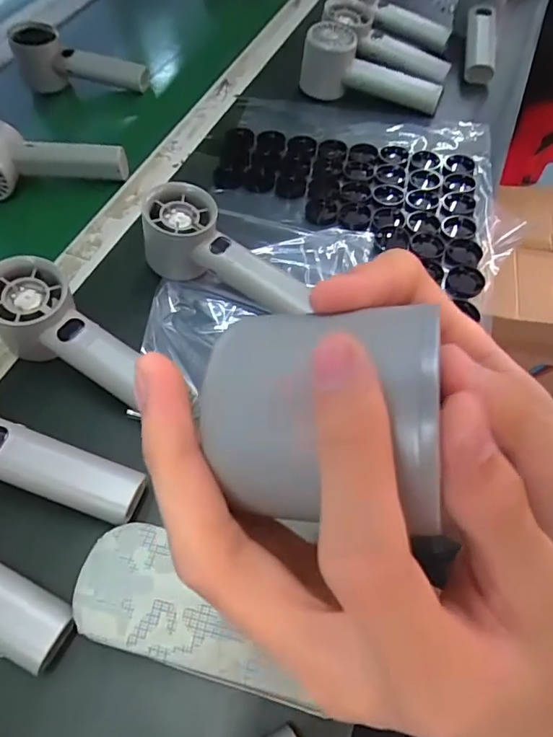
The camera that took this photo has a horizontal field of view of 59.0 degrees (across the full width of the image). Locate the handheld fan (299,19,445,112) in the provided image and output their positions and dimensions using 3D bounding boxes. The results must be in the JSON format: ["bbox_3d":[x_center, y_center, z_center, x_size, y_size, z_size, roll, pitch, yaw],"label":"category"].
[{"bbox_3d":[0.104,-0.330,0.558,0.159,0.061,0.069,13,57,-9],"label":"handheld fan"}]

